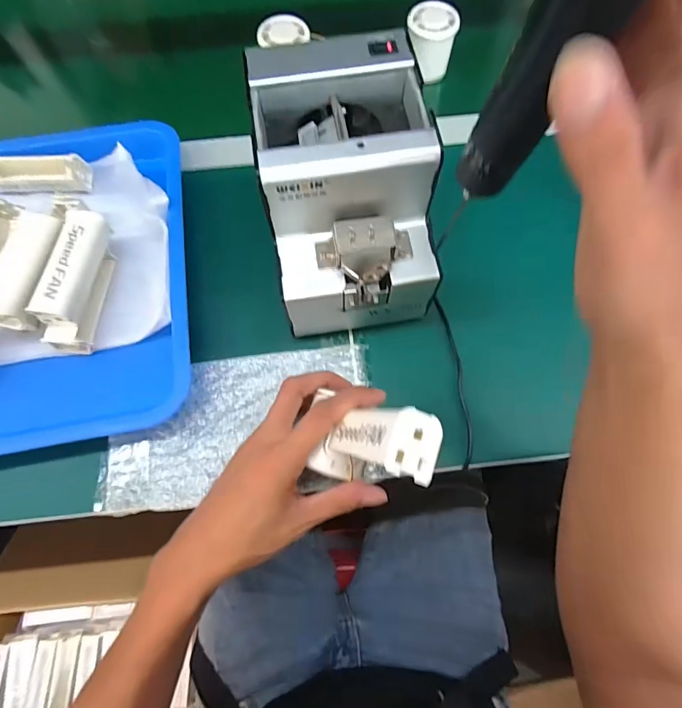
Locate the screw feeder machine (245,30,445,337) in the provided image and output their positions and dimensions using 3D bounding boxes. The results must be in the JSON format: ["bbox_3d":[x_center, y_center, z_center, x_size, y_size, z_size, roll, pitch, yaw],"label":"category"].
[{"bbox_3d":[0.006,-0.124,0.342,0.124,0.152,0.169,-7,70,-2],"label":"screw feeder machine"}]

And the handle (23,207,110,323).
[{"bbox_3d":[-0.232,-0.076,0.358,0.030,0.021,0.101,7,70,3],"label":"handle"}]

